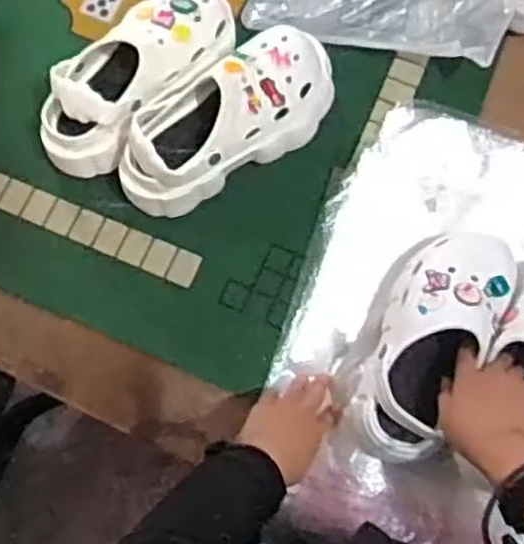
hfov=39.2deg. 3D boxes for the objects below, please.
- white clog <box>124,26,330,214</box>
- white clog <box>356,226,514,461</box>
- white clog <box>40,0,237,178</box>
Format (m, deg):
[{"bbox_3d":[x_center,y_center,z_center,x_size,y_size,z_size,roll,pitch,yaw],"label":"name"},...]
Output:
[{"bbox_3d":[-0.036,-0.168,0.796,0.266,0.082,0.114,-32,78,-10],"label":"white clog"},{"bbox_3d":[0.163,0.065,0.731,0.103,0.098,0.236,26,79,6],"label":"white clog"},{"bbox_3d":[-0.144,-0.228,0.852,0.112,0.096,0.268,40,77,9],"label":"white clog"}]

